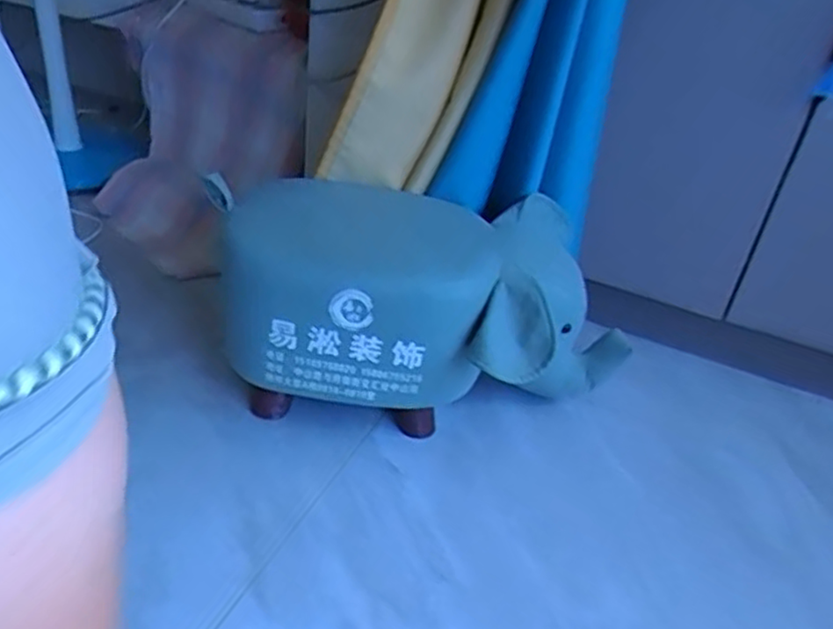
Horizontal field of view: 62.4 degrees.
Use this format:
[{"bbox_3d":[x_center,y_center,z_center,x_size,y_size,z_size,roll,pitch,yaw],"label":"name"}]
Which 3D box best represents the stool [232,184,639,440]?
[{"bbox_3d":[0.024,-0.006,0.836,0.469,0.211,0.262,11,32,3],"label":"stool"}]

